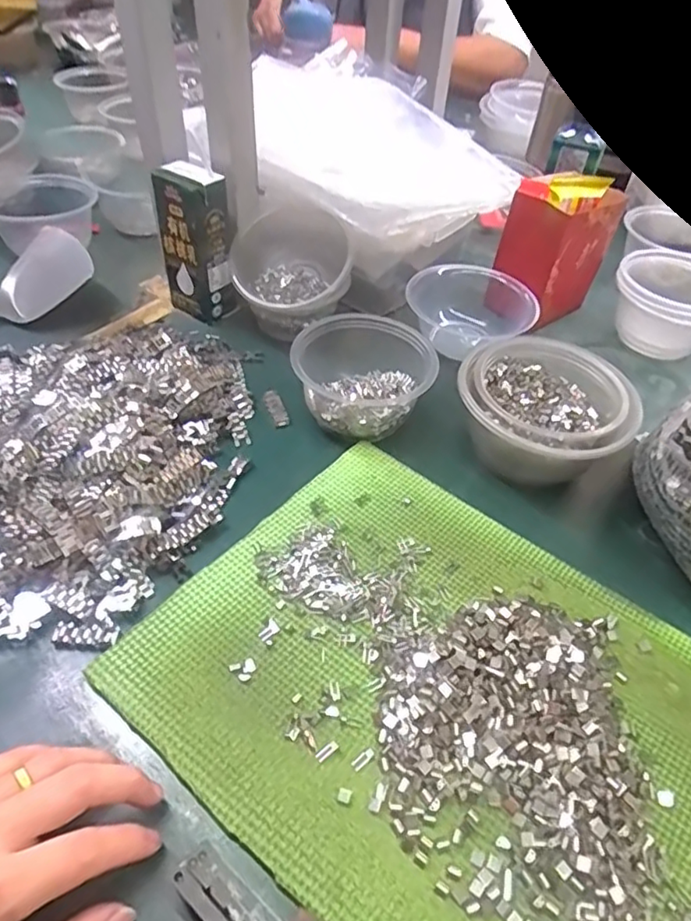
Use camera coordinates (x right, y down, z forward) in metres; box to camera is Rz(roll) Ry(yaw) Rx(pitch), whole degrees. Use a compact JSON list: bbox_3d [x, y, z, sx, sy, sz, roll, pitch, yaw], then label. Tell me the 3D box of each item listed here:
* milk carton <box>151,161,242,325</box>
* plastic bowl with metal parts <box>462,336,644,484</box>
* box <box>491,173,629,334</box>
[{"bbox_3d":[-0.139,-0.202,0.572,0.069,0.127,0.047,30,51,22],"label":"milk carton"},{"bbox_3d":[0.158,-0.039,0.496,0.126,0.077,0.120,2,46,-2],"label":"plastic bowl with metal parts"},{"bbox_3d":[0.210,-0.213,0.622,0.105,0.134,0.070,-29,55,-28],"label":"box"}]

